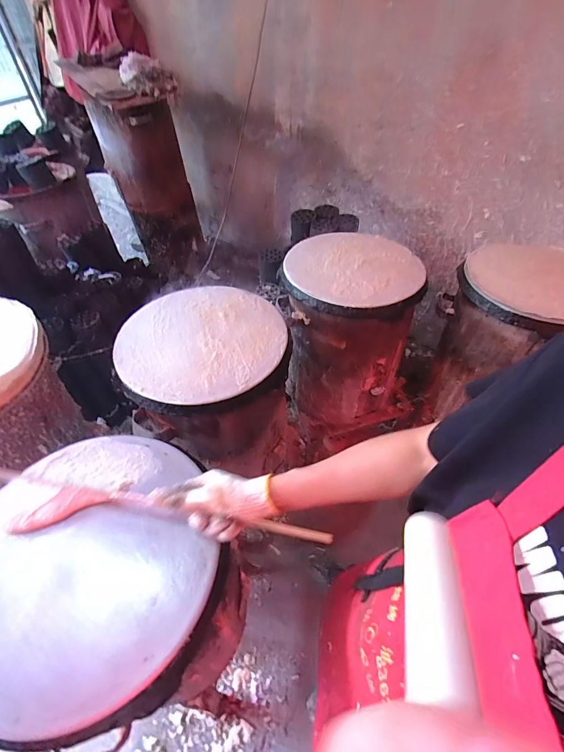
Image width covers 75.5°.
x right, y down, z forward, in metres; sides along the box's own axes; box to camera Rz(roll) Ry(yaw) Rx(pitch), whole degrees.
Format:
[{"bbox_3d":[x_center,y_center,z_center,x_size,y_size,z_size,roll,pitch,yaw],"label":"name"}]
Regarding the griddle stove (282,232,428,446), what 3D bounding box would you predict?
[{"bbox_3d":[0.197,-0.125,1.175,0.376,0.531,0.366,-13,50,-11],"label":"griddle stove"}]

